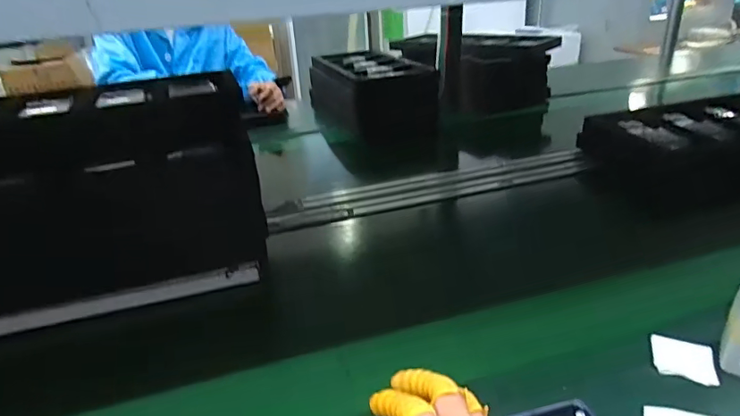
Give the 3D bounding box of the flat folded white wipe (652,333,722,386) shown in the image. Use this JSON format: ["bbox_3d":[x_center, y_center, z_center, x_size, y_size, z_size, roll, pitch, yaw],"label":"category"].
[{"bbox_3d":[0.315,0.150,0.498,0.055,0.009,0.047,7,27,21],"label":"flat folded white wipe"}]

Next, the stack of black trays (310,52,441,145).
[{"bbox_3d":[0.003,-0.329,1.423,0.248,0.168,0.387,-14,27,-21],"label":"stack of black trays"}]

